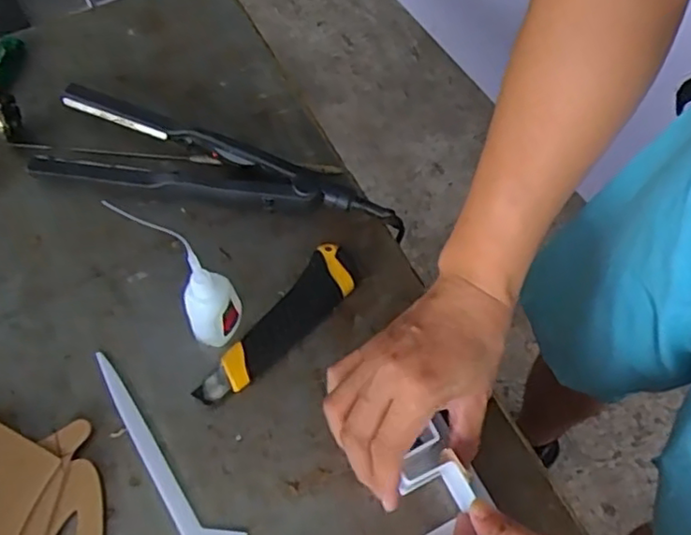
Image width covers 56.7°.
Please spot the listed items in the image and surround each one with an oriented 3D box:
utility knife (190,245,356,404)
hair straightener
[{"bbox_3d":[-0.051,0.047,0.491,0.038,0.021,0.152,38,68,16],"label":"utility knife"},{"bbox_3d":[-0.102,-0.087,0.542,0.305,0.034,0.078,11,64,4],"label":"hair straightener"}]

